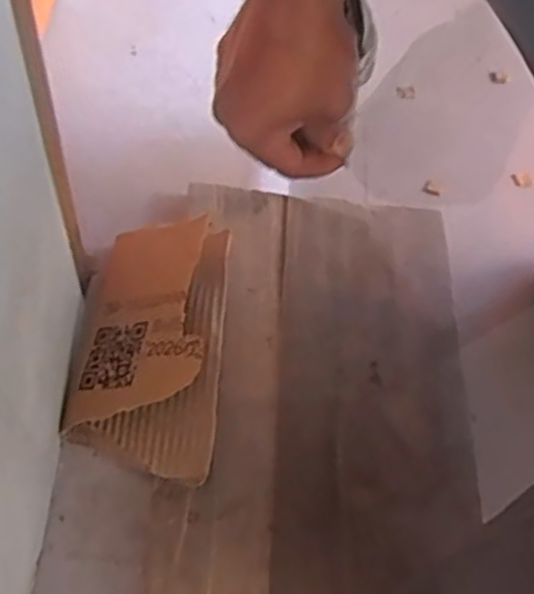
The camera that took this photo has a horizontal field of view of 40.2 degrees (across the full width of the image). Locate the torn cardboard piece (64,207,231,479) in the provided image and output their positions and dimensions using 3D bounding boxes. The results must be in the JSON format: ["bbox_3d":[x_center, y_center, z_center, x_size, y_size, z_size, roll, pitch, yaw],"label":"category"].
[{"bbox_3d":[-0.087,0.025,0.522,0.108,0.057,0.198,3,57,-2],"label":"torn cardboard piece"}]

